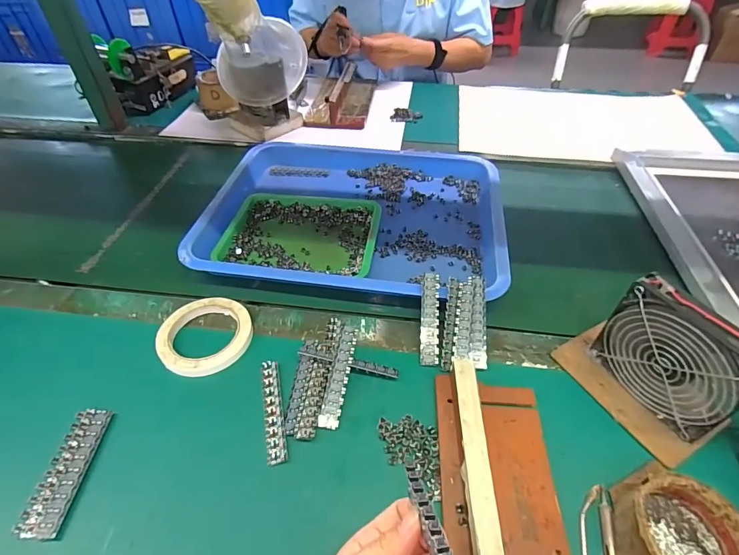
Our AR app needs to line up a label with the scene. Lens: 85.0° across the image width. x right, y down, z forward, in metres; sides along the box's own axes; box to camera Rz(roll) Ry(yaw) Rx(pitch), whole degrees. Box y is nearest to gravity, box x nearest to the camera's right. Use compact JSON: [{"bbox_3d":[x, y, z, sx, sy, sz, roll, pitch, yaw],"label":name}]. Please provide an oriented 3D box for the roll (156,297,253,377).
[{"bbox_3d":[-0.192,0.067,0.473,0.101,0.020,0.108,0,46,0],"label":"roll"}]

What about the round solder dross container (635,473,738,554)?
[{"bbox_3d":[0.247,0.203,0.316,0.082,0.042,0.080,0,46,0],"label":"round solder dross container"}]

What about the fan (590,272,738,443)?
[{"bbox_3d":[0.281,0.079,0.375,0.024,0.126,0.124,-24,50,-21],"label":"fan"}]

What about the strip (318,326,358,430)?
[{"bbox_3d":[-0.032,0.102,0.422,0.020,0.007,0.107,8,60,8],"label":"strip"}]

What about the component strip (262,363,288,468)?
[{"bbox_3d":[-0.098,0.133,0.411,0.019,0.004,0.108,-10,47,-10],"label":"component strip"}]

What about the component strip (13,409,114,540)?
[{"bbox_3d":[-0.275,0.175,0.369,0.032,0.010,0.108,1,46,1],"label":"component strip"}]

